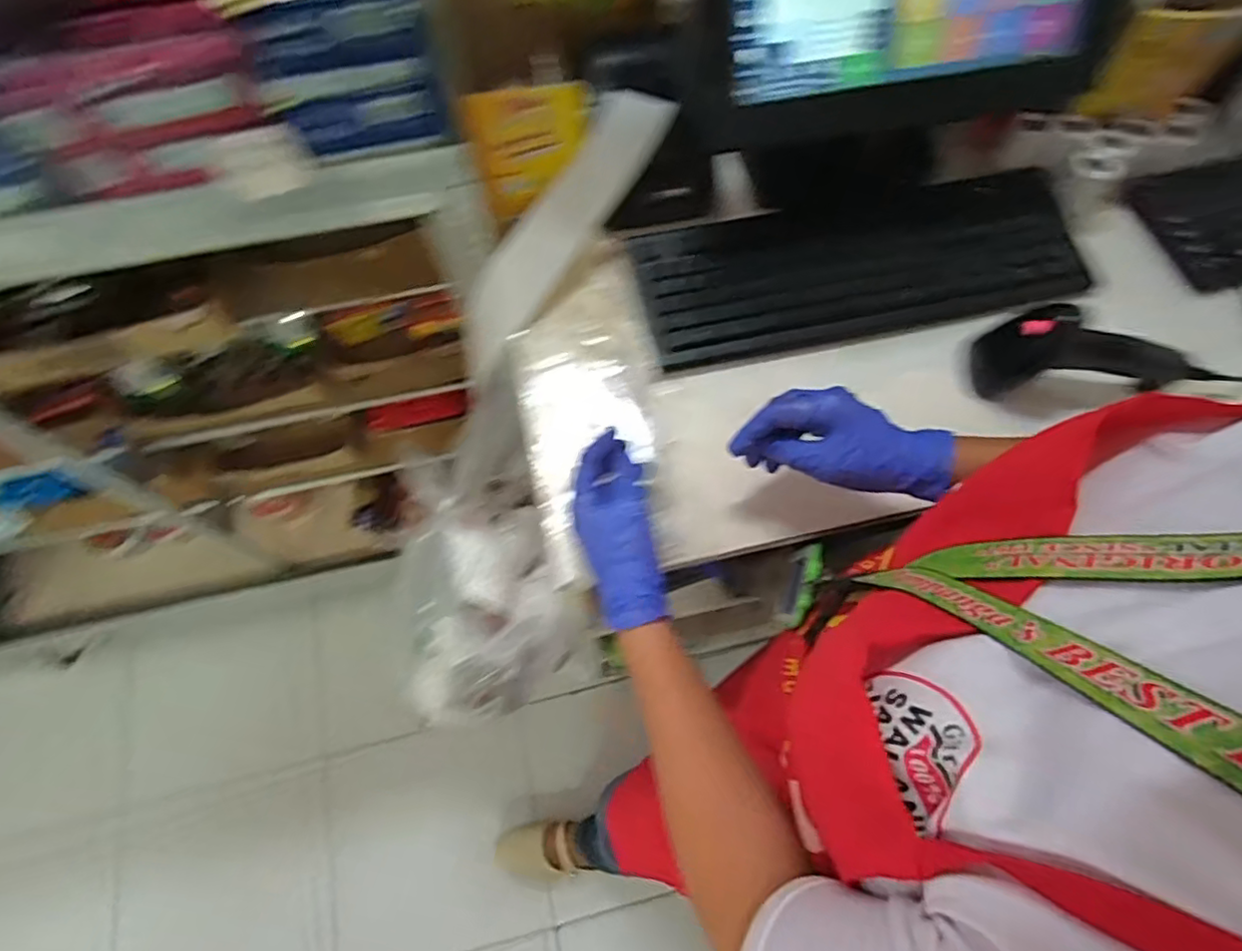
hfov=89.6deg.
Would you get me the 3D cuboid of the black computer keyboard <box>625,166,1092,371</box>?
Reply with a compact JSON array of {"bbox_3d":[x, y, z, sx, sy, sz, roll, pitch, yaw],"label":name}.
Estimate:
[{"bbox_3d":[0.237,-0.209,0.615,0.432,0.022,0.151,-11,67,-3],"label":"black computer keyboard"}]

